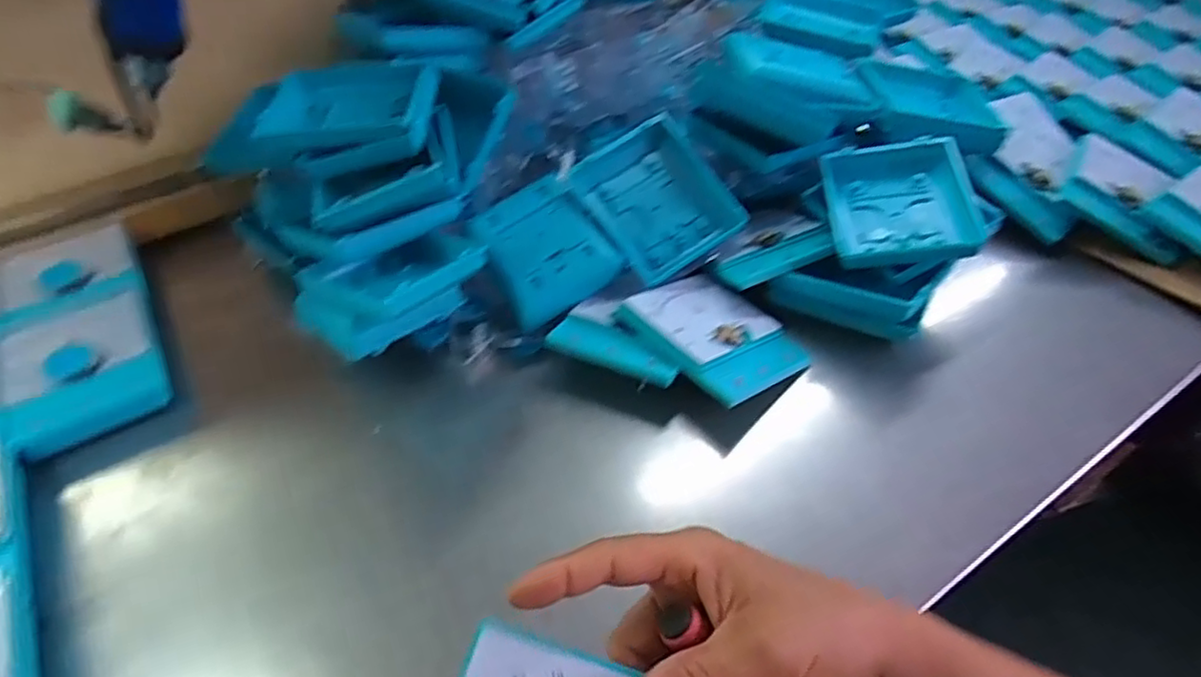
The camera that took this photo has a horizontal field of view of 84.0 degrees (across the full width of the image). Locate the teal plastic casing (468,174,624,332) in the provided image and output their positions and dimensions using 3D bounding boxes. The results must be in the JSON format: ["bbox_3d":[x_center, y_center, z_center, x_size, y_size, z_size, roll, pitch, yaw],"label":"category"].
[{"bbox_3d":[-0.044,-0.071,0.518,0.085,0.021,0.108,-30,73,-9],"label":"teal plastic casing"}]

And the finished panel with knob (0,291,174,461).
[{"bbox_3d":[-0.379,0.024,0.495,0.098,0.031,0.116,-26,49,-20],"label":"finished panel with knob"}]

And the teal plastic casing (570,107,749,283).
[{"bbox_3d":[0.045,-0.110,0.529,0.098,0.026,0.114,-31,79,-8],"label":"teal plastic casing"}]

